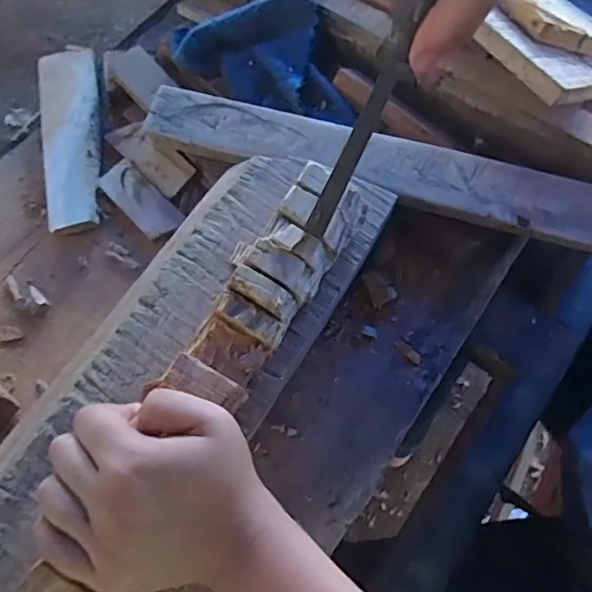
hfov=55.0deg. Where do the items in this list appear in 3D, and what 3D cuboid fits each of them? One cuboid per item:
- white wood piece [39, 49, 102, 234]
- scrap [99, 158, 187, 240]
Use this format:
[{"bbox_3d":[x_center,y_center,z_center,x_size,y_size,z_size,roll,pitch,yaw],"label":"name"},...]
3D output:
[{"bbox_3d":[-0.196,-0.139,0.493,0.052,0.019,0.178,-9,69,-6],"label":"white wood piece"},{"bbox_3d":[-0.131,-0.082,0.480,0.078,0.005,0.033,43,73,14],"label":"scrap"}]

